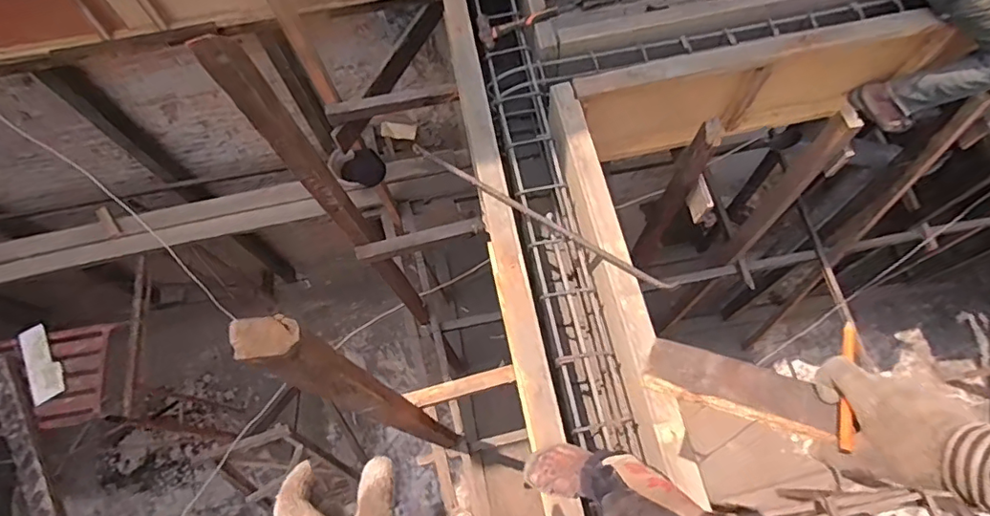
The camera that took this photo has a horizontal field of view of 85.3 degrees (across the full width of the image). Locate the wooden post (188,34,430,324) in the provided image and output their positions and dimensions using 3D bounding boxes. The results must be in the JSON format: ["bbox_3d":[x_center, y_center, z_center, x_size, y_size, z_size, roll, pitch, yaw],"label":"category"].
[{"bbox_3d":[-0.465,-0.061,1.910,0.121,1.975,0.088,-33,71,-10],"label":"wooden post"}]

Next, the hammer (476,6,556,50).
[{"bbox_3d":[0.060,-0.751,1.673,0.246,0.056,0.120,-24,70,-7],"label":"hammer"}]

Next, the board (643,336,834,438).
[{"bbox_3d":[0.262,0.141,0.587,0.186,0.022,0.060,15,69,27],"label":"board"}]

